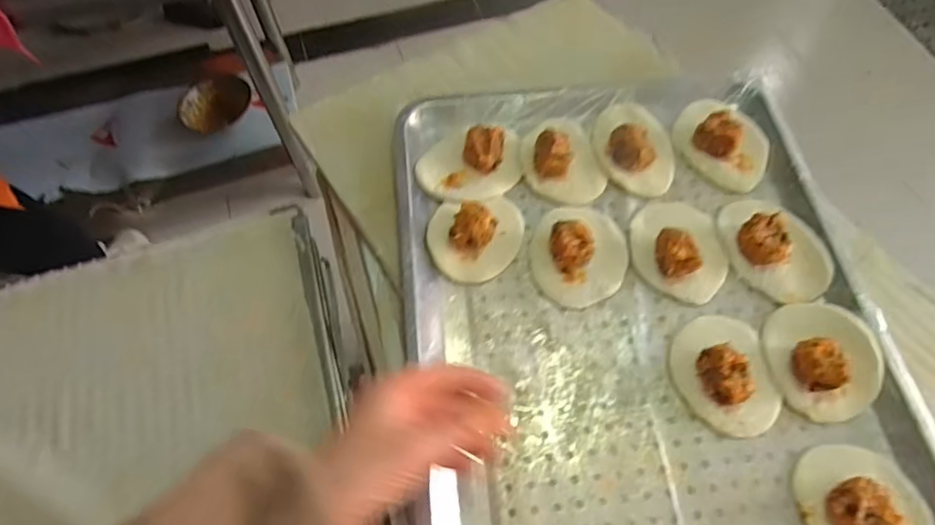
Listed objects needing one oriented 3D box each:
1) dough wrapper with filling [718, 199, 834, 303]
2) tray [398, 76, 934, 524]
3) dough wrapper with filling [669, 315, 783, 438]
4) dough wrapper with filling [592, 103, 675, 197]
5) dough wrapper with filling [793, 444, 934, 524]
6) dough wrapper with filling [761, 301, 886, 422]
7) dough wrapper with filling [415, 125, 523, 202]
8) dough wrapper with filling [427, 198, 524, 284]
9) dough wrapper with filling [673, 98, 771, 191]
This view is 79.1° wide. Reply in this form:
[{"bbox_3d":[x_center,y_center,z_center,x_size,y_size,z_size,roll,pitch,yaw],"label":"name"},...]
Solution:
[{"bbox_3d":[0.280,-0.017,0.508,0.082,0.027,0.104,-10,62,-4],"label":"dough wrapper with filling"},{"bbox_3d":[0.159,0.079,0.462,0.418,0.033,0.576,-3,62,-1],"label":"tray"},{"bbox_3d":[0.210,0.086,0.454,0.073,0.027,0.098,-13,63,-6],"label":"dough wrapper with filling"},{"bbox_3d":[0.166,-0.117,0.558,0.075,0.030,0.099,2,62,2],"label":"dough wrapper with filling"},{"bbox_3d":[0.290,0.178,0.402,0.084,0.025,0.098,-19,63,-9],"label":"dough wrapper with filling"},{"bbox_3d":[0.291,0.075,0.457,0.080,0.035,0.094,-2,62,-1],"label":"dough wrapper with filling"},{"bbox_3d":[0.003,-0.099,0.550,0.099,0.033,0.075,0,62,1],"label":"dough wrapper with filling"},{"bbox_3d":[0.009,-0.027,0.516,0.086,0.034,0.081,-6,62,-3],"label":"dough wrapper with filling"},{"bbox_3d":[0.254,-0.123,0.563,0.099,0.037,0.085,33,67,17],"label":"dough wrapper with filling"}]

